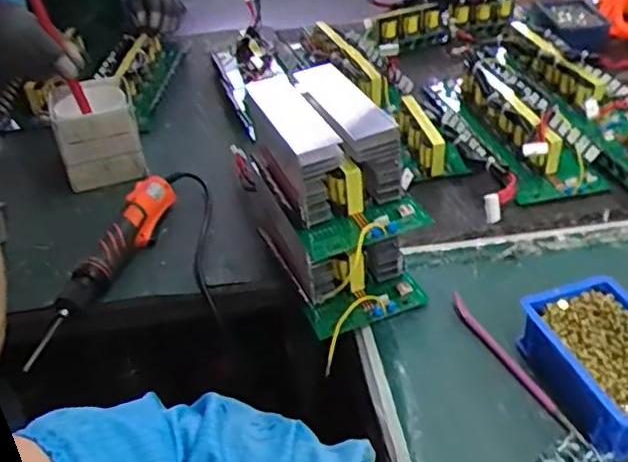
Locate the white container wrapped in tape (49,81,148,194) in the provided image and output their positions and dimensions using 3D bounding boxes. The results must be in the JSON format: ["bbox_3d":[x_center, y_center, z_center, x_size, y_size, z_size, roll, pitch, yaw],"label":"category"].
[{"bbox_3d":[-0.291,-0.126,0.860,0.102,0.117,0.099,-16,39,-13],"label":"white container wrapped in tape"}]

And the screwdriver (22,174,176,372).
[{"bbox_3d":[-0.229,0.028,0.717,0.046,0.045,0.281,6,39,15],"label":"screwdriver"}]

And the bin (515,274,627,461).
[{"bbox_3d":[0.254,0.111,0.543,0.107,0.050,0.141,-13,38,-9],"label":"bin"}]

